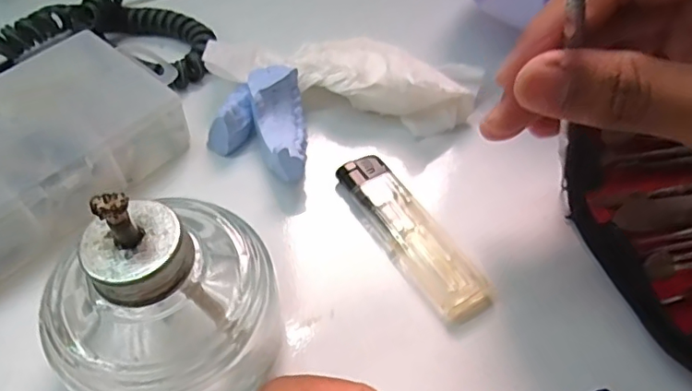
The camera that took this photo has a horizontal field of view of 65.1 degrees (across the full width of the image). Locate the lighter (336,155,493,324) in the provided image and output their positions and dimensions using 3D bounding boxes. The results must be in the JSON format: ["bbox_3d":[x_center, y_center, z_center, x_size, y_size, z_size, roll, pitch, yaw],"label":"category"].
[{"bbox_3d":[0.028,0.015,0.231,0.023,0.009,0.084,-27,59,-20],"label":"lighter"}]

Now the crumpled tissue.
[{"bbox_3d":[-0.002,-0.063,0.272,0.129,0.028,0.043,8,54,4],"label":"crumpled tissue"}]

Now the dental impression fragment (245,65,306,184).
[{"bbox_3d":[-0.030,-0.030,0.251,0.023,0.024,0.061,-9,55,-8],"label":"dental impression fragment"}]

